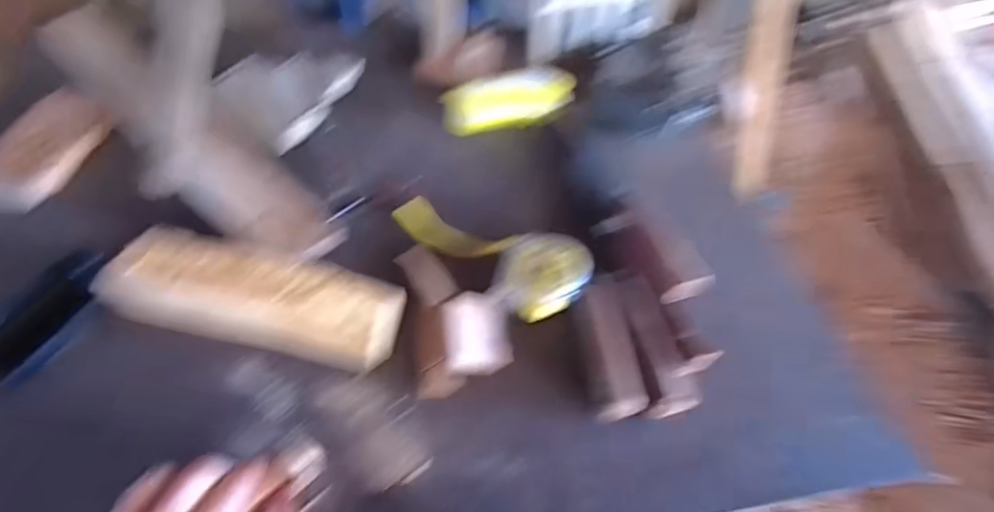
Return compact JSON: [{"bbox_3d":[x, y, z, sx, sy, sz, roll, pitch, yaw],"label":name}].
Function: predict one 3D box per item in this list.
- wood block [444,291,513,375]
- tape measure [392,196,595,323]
[{"bbox_3d":[-0.015,0.061,0.402,0.052,0.021,0.061,-3,54,-7],"label":"wood block"},{"bbox_3d":[-0.010,-0.003,0.457,0.189,0.036,0.082,20,53,27],"label":"tape measure"}]

